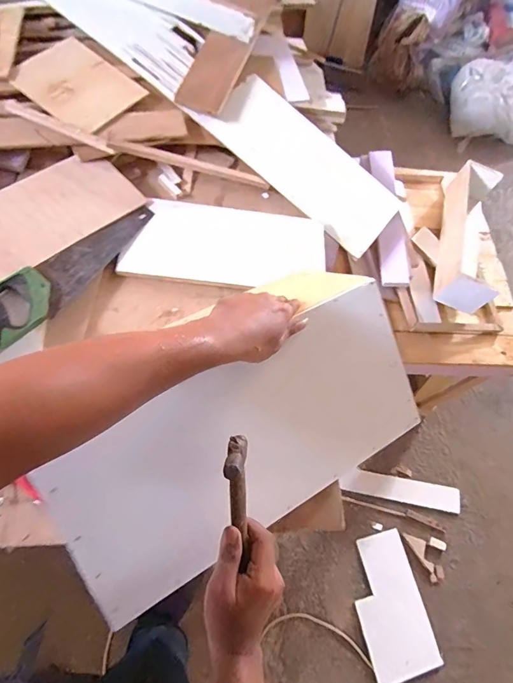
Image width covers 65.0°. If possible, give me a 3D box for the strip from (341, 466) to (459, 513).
[{"bbox_3d":[0.542,0.558,1.506,0.473,0.027,0.089,12,61,-3],"label":"strip"}]

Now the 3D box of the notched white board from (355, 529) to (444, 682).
[{"bbox_3d":[0.445,0.873,1.344,0.229,0.019,0.403,-8,63,-11],"label":"notched white board"}]

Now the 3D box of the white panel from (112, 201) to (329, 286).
[{"bbox_3d":[-0.065,-0.227,0.958,0.459,0.025,0.212,5,66,-6],"label":"white panel"}]

